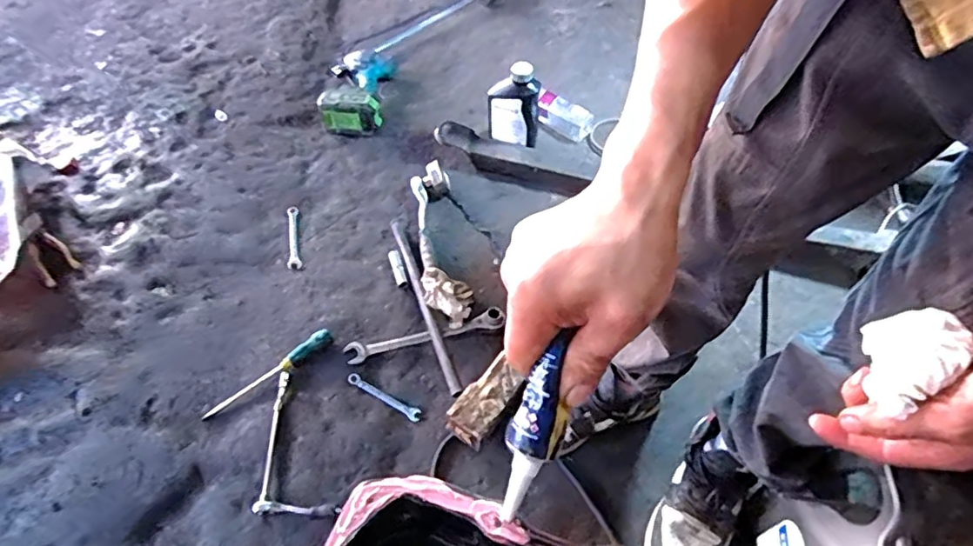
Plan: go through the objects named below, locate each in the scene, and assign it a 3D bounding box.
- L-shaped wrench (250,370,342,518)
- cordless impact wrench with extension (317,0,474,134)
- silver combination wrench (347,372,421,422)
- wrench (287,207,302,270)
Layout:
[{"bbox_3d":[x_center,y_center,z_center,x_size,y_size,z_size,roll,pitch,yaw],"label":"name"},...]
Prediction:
[{"bbox_3d":[-0.324,0.277,0.903,0.110,0.024,0.258,-23,58,-19],"label":"L-shaped wrench"},{"bbox_3d":[-0.226,-0.633,1.545,0.239,0.081,0.763,20,57,14],"label":"cordless impact wrench with extension"},{"bbox_3d":[-0.173,0.207,0.983,0.141,0.009,0.022,25,56,15],"label":"silver combination wrench"},{"bbox_3d":[-0.391,-0.077,1.184,0.026,0.006,0.158,-8,54,-9],"label":"wrench"}]

